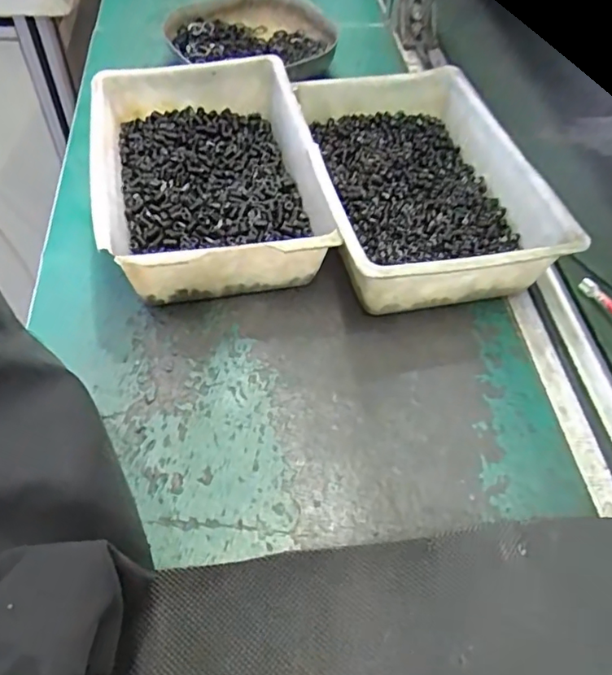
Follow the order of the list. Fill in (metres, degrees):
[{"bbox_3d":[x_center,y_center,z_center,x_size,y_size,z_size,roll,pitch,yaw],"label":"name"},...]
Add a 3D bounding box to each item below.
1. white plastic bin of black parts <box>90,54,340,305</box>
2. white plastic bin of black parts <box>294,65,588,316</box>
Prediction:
[{"bbox_3d":[-0.068,-0.110,0.374,0.138,0.055,0.196,-7,54,-7],"label":"white plastic bin of black parts"},{"bbox_3d":[0.074,-0.102,0.371,0.134,0.058,0.197,-7,54,-7],"label":"white plastic bin of black parts"}]

